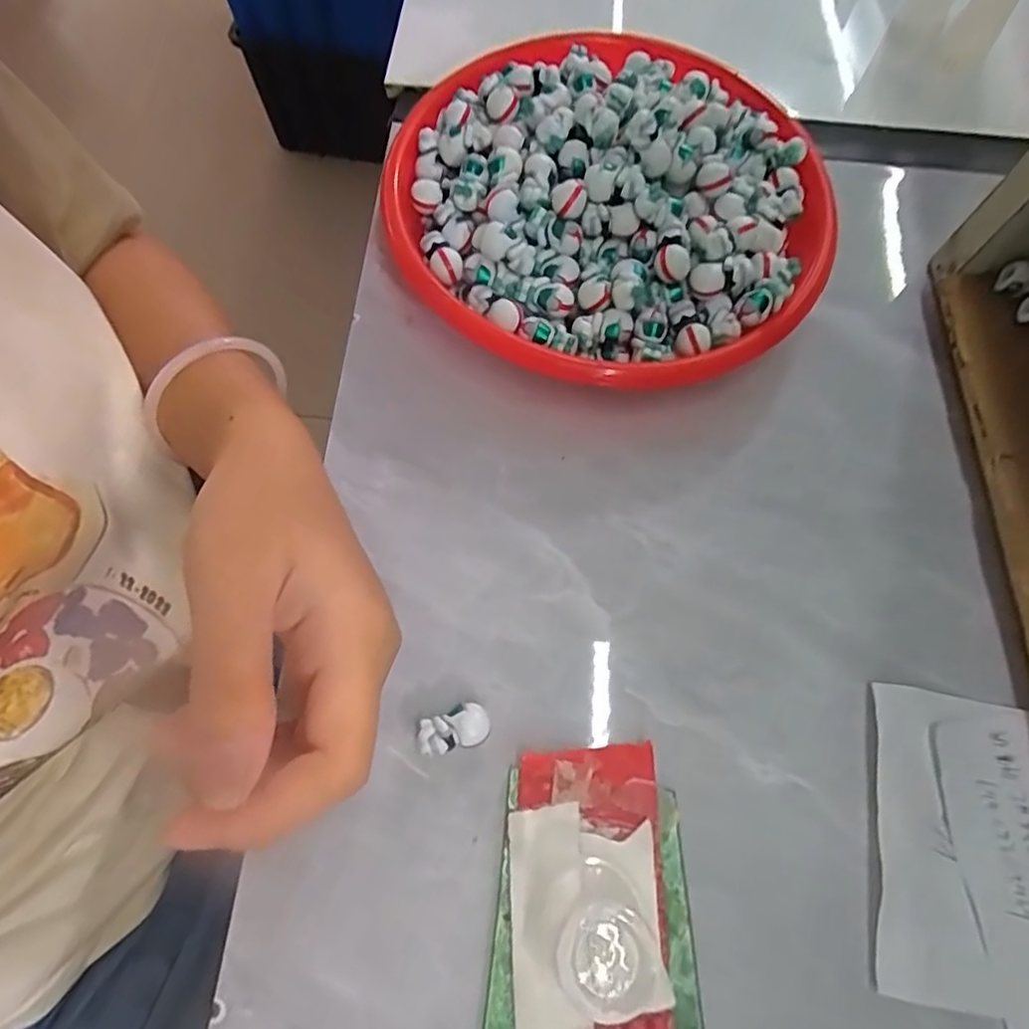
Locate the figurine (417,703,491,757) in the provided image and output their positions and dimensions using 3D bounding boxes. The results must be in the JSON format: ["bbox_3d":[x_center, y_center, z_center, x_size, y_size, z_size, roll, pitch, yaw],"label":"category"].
[{"bbox_3d":[-0.021,0.074,0.211,0.024,0.013,0.014,-11,70,-3],"label":"figurine"}]

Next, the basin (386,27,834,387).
[{"bbox_3d":[0.040,-0.138,0.268,0.184,0.044,0.179,0,70,1],"label":"basin"}]

